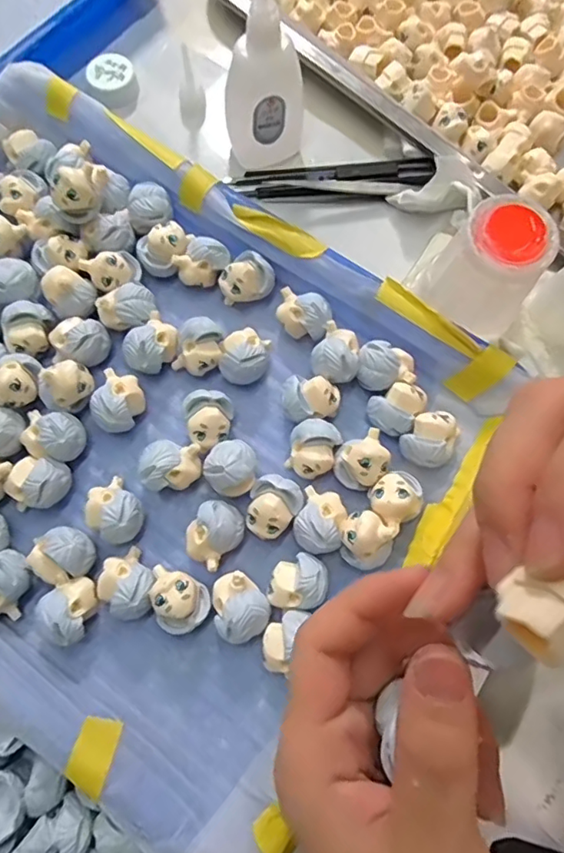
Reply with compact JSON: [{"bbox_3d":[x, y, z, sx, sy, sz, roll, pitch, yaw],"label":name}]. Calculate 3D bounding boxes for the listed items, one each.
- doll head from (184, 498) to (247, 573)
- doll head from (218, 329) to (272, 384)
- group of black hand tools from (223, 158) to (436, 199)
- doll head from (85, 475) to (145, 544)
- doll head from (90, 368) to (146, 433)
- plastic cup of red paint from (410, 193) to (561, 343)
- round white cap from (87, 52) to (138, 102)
[{"bbox_3d":[-0.030,0.049,0.242,0.022,0.024,0.027,32,76,7],"label":"doll head"},{"bbox_3d":[-0.019,-0.035,0.266,0.024,0.023,0.027,2,75,-1],"label":"doll head"},{"bbox_3d":[0.029,-0.143,0.308,0.115,0.011,0.021,-1,75,-2],"label":"group of black hand tools"},{"bbox_3d":[-0.076,0.039,0.242,0.029,0.022,0.022,43,78,10],"label":"doll head"},{"bbox_3d":[-0.077,-0.010,0.255,0.021,0.023,0.030,13,75,2],"label":"doll head"},{"bbox_3d":[0.095,-0.073,0.250,0.046,0.055,0.040,32,76,7],"label":"plastic cup of red paint"},{"bbox_3d":[-0.101,-0.209,0.323,0.027,0.012,0.031,-17,76,-6],"label":"round white cap"}]

